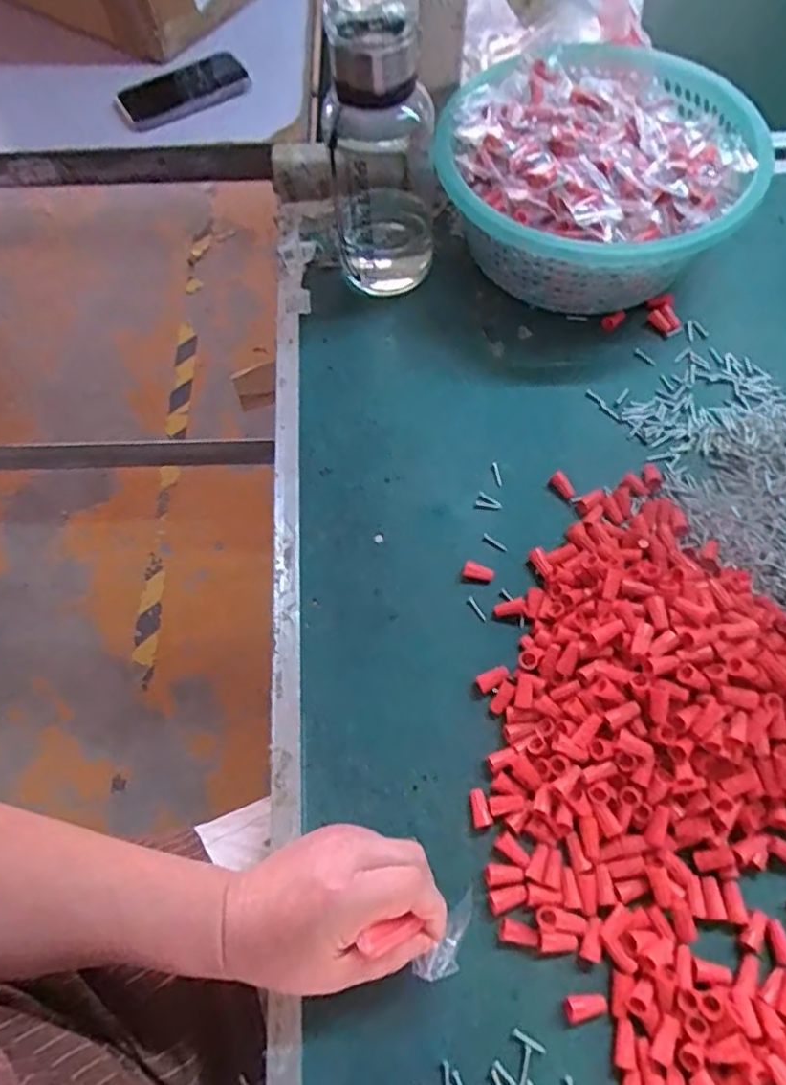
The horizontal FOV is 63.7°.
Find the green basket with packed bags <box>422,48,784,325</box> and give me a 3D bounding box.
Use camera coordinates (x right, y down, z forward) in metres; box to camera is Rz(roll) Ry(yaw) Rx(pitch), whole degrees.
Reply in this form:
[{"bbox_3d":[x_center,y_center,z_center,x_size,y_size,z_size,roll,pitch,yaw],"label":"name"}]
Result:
[{"bbox_3d":[0.193,-0.342,0.589,0.259,0.113,0.285,30,68,15],"label":"green basket with packed bags"}]

